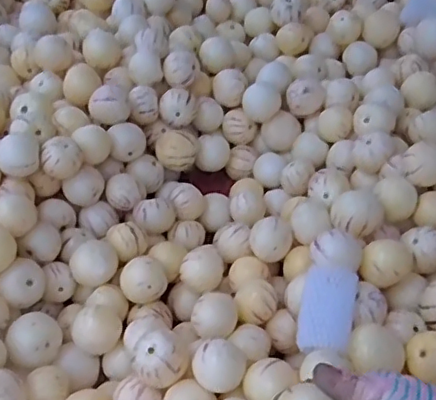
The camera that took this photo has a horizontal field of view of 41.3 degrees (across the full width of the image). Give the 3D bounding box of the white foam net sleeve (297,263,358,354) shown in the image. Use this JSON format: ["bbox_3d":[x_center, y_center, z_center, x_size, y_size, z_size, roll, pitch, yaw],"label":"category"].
[{"bbox_3d":[0.101,0.099,0.530,0.047,0.018,0.083,10,51,8],"label":"white foam net sleeve"}]

